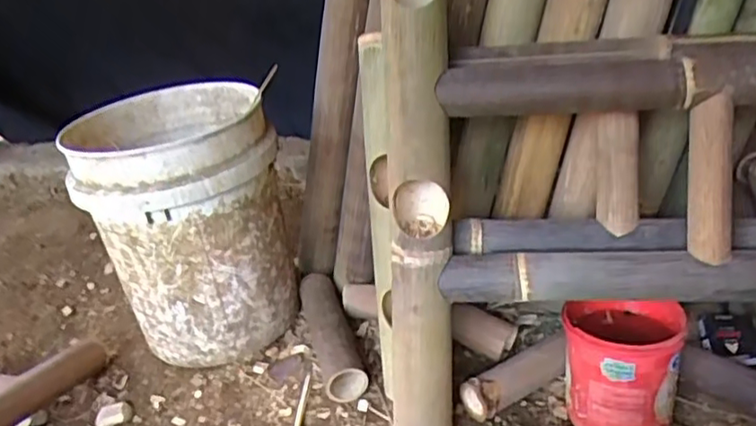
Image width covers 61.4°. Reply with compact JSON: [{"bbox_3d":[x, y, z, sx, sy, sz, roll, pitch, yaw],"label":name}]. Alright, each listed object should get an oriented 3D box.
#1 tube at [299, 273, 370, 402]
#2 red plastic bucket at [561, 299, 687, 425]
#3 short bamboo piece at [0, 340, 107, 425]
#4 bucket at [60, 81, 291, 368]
[{"bbox_3d":[-0.075,0.188,0.998,0.066,0.067,0.242,-11,28,-11],"label":"tube"},{"bbox_3d":[0.312,0.196,0.816,0.145,0.159,0.132,0,28,11],"label":"red plastic bucket"},{"bbox_3d":[-0.495,0.252,0.909,0.041,0.057,0.287,3,13,16],"label":"short bamboo piece"},{"bbox_3d":[-0.297,0.023,1.026,0.270,0.385,0.285,-13,28,-14],"label":"bucket"}]

